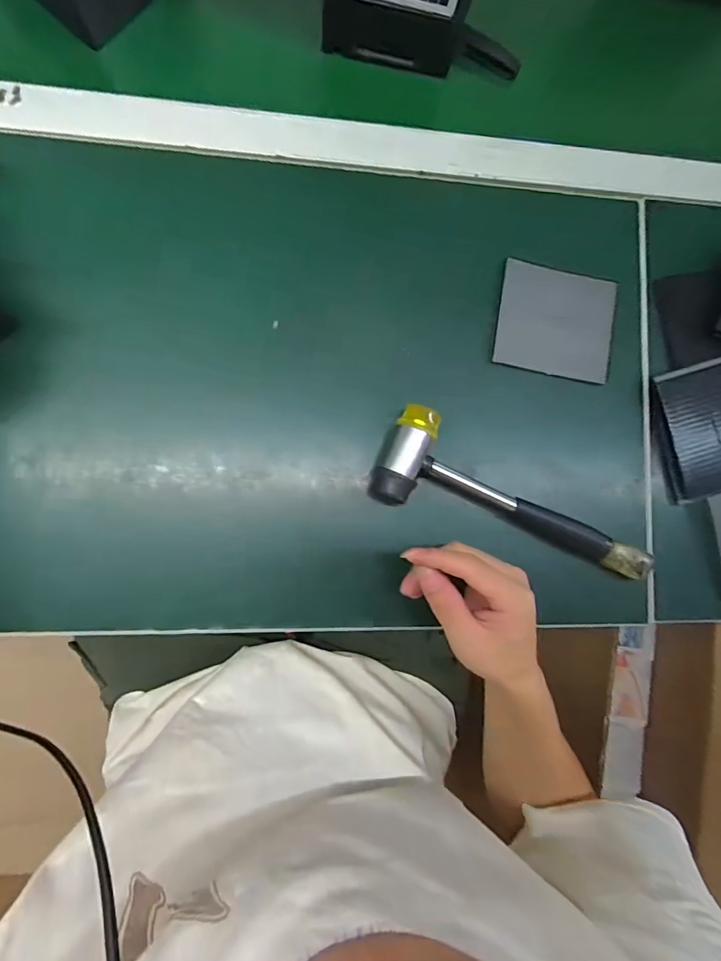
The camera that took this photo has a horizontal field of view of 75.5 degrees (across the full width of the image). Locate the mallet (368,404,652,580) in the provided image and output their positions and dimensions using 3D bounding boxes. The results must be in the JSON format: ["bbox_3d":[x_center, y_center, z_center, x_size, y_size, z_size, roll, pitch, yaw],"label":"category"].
[{"bbox_3d":[0.138,0.012,0.402,0.259,0.034,0.104,22,85,-5],"label":"mallet"}]

